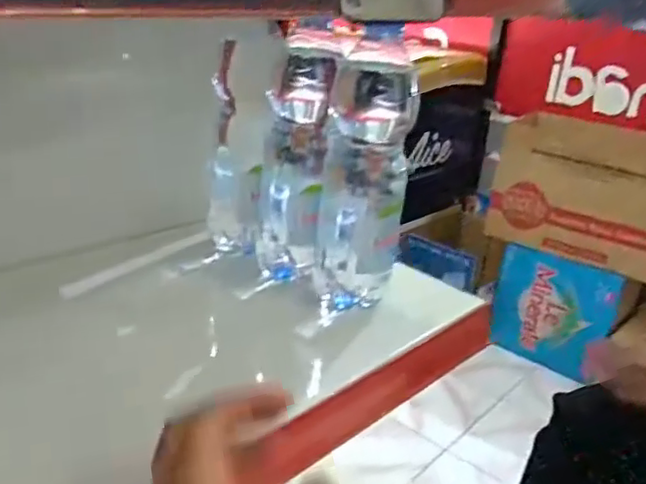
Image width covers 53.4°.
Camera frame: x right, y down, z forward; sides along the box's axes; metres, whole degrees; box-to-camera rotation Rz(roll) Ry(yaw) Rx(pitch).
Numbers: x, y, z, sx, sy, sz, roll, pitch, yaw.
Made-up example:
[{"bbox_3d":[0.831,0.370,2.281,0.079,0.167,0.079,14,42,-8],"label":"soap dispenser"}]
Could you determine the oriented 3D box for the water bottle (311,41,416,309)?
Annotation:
[{"bbox_3d":[0.031,-0.043,0.495,0.070,0.202,0.064,6,23,1],"label":"water bottle"}]

